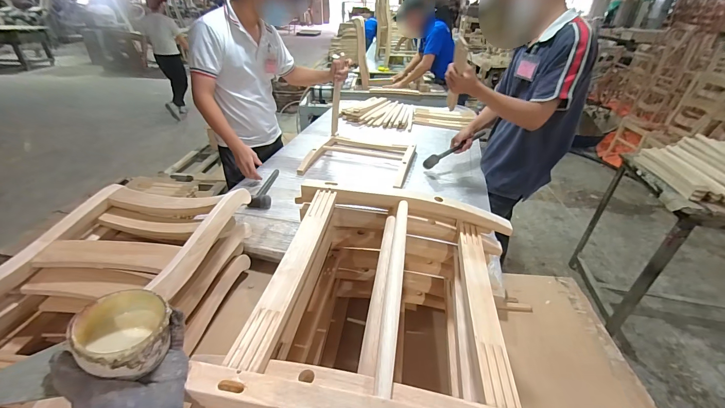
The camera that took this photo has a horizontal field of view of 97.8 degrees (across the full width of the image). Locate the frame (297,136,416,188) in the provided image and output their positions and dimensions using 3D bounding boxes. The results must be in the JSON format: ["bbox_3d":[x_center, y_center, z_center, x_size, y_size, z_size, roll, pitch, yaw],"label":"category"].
[{"bbox_3d":[0.002,-0.228,1.504,0.460,0.067,0.450,10,34,12],"label":"frame"}]

